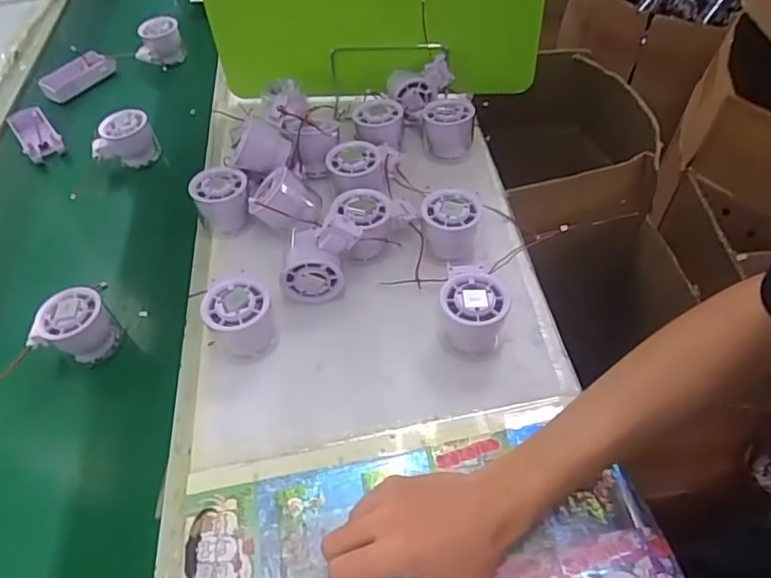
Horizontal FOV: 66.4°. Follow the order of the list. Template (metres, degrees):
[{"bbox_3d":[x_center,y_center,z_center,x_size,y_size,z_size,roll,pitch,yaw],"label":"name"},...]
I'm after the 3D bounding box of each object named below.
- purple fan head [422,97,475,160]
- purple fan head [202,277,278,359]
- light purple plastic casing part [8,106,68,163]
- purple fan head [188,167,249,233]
[{"bbox_3d":[0.072,-0.185,0.680,0.058,0.063,0.047,2,49,6],"label":"purple fan head"},{"bbox_3d":[-0.129,0.027,0.526,0.058,0.056,0.058,-14,50,-8],"label":"purple fan head"},{"bbox_3d":[-0.473,-0.211,0.794,0.049,0.015,0.103,-35,69,-24],"label":"light purple plastic casing part"},{"bbox_3d":[-0.173,-0.093,0.629,0.057,0.055,0.049,-21,51,-14],"label":"purple fan head"}]

